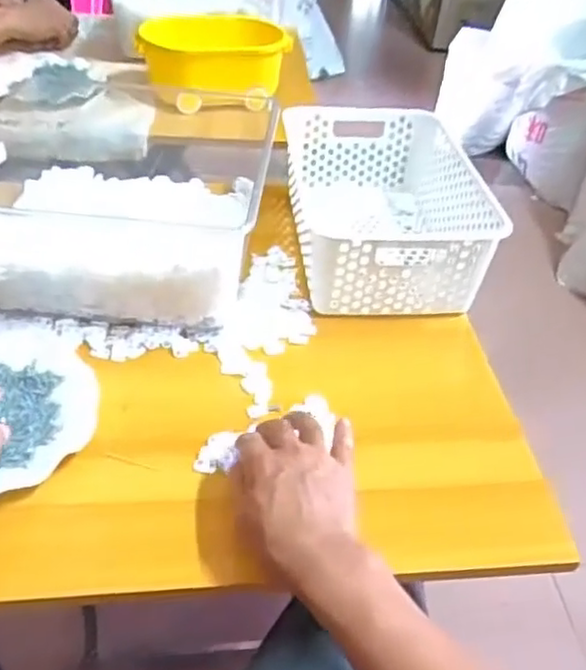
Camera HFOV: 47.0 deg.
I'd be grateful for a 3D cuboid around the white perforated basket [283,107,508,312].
[{"bbox_3d":[0.107,-0.149,0.799,0.204,0.116,0.308,-1,41,-8],"label":"white perforated basket"}]

